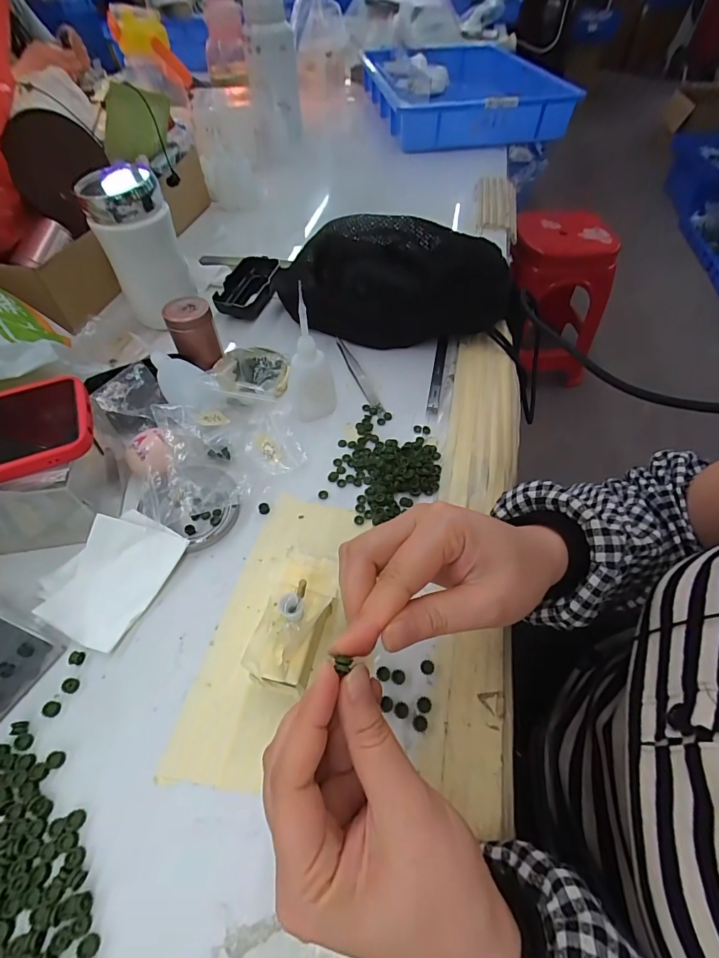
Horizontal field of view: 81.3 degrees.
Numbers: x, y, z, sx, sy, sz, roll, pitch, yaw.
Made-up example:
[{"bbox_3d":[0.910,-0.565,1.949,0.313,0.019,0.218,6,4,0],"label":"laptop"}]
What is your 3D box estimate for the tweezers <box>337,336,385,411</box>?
[{"bbox_3d":[-0.002,-0.115,0.443,0.013,0.007,0.127,-16,56,-12],"label":"tweezers"}]

